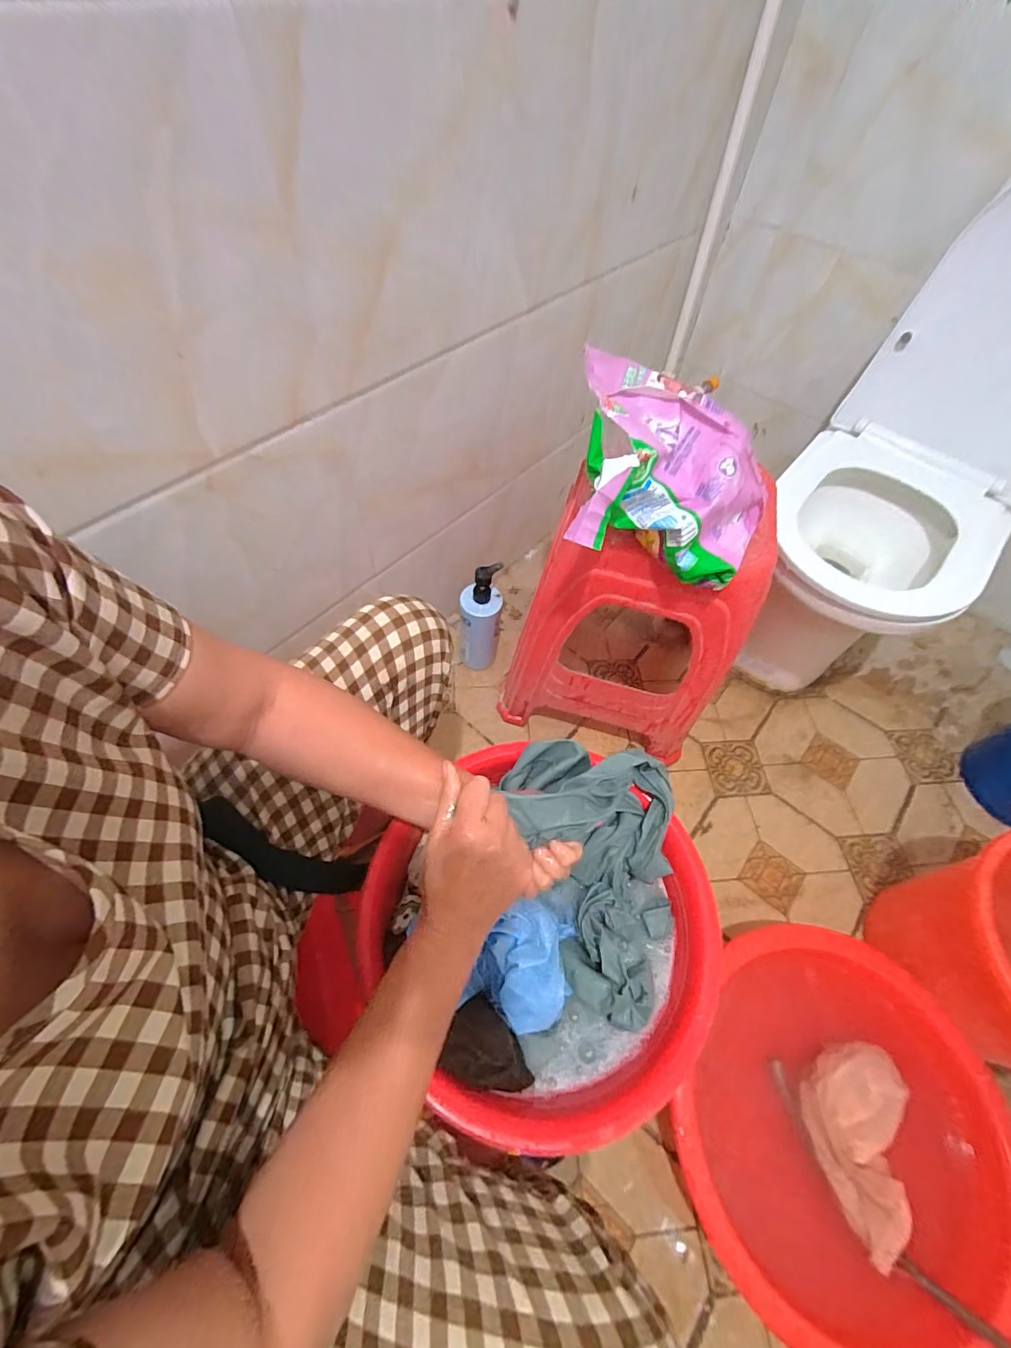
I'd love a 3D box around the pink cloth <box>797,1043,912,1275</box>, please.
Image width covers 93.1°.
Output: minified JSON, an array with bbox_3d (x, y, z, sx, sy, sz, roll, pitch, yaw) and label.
[{"bbox_3d":[0.467,0.620,0.641,0.117,0.034,0.215,20,59,10],"label":"pink cloth"}]

